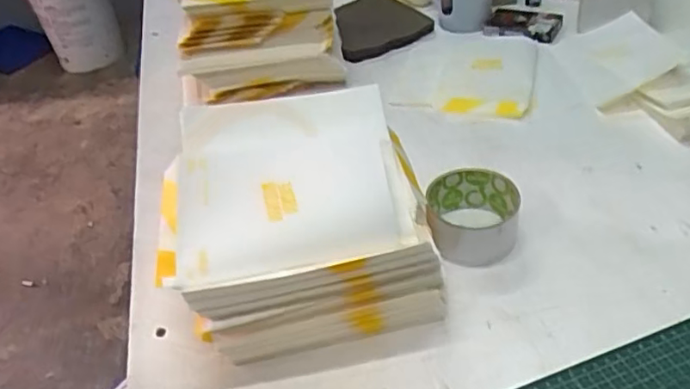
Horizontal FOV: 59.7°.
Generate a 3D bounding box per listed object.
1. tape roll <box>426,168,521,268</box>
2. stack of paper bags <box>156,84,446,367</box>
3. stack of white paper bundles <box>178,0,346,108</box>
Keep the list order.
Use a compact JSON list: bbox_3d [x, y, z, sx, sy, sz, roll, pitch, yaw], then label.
[{"bbox_3d":[0.113,0.018,0.537,0.079,0.045,0.077,3,40,12],"label":"tape roll"},{"bbox_3d":[-0.039,0.020,0.500,0.193,0.117,0.190,-10,39,-4],"label":"stack of paper bags"},{"bbox_3d":[-0.122,-0.260,0.835,0.196,0.105,0.272,-8,39,-2],"label":"stack of white paper bundles"}]

